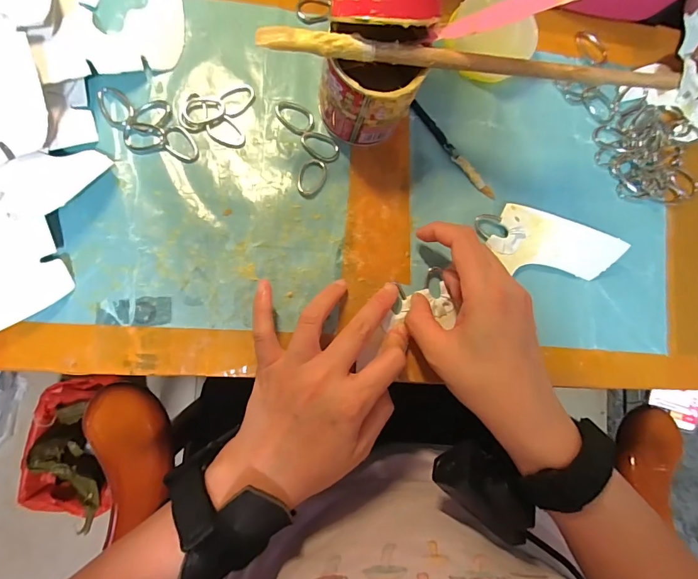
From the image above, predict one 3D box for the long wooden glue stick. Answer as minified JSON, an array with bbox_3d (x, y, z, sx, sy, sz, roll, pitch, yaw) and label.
[{"bbox_3d":[0.081,-0.136,0.242,0.262,0.008,0.014,1,85,-8],"label":"long wooden glue stick"}]

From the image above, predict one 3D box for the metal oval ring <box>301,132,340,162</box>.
[{"bbox_3d":[-0.021,-0.107,0.301,0.030,0.004,0.020,24,84,-7],"label":"metal oval ring"}]

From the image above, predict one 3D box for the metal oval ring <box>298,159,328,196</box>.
[{"bbox_3d":[-0.026,-0.082,0.296,0.019,0.004,0.029,13,85,-8],"label":"metal oval ring"}]

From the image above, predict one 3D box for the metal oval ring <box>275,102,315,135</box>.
[{"bbox_3d":[-0.039,-0.128,0.298,0.031,0.004,0.020,37,82,-6],"label":"metal oval ring"}]

